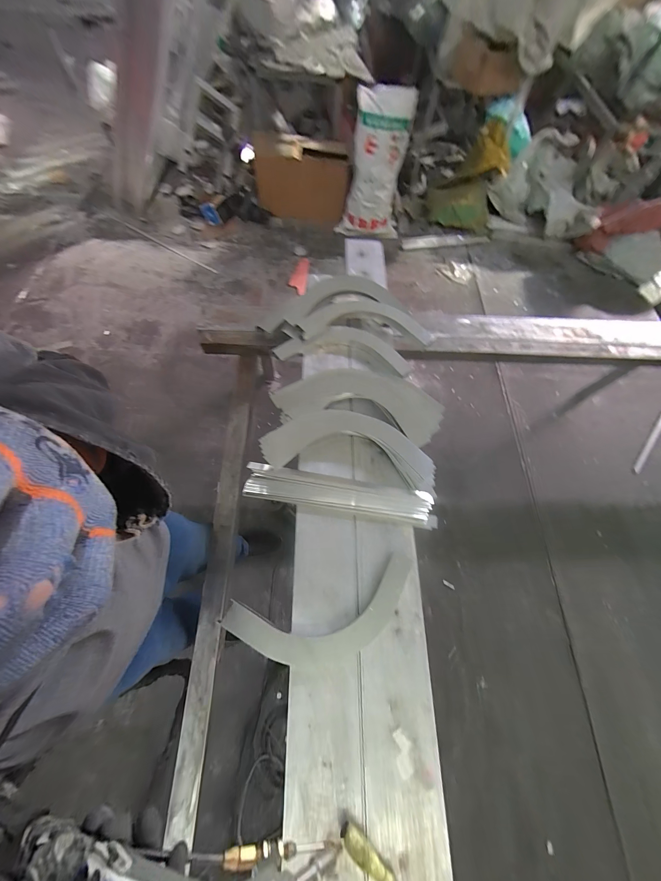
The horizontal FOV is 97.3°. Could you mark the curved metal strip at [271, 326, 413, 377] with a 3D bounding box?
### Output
[{"bbox_3d":[0.040,-0.296,0.958,0.436,0.047,0.154,4,67,-1],"label":"curved metal strip"}]

